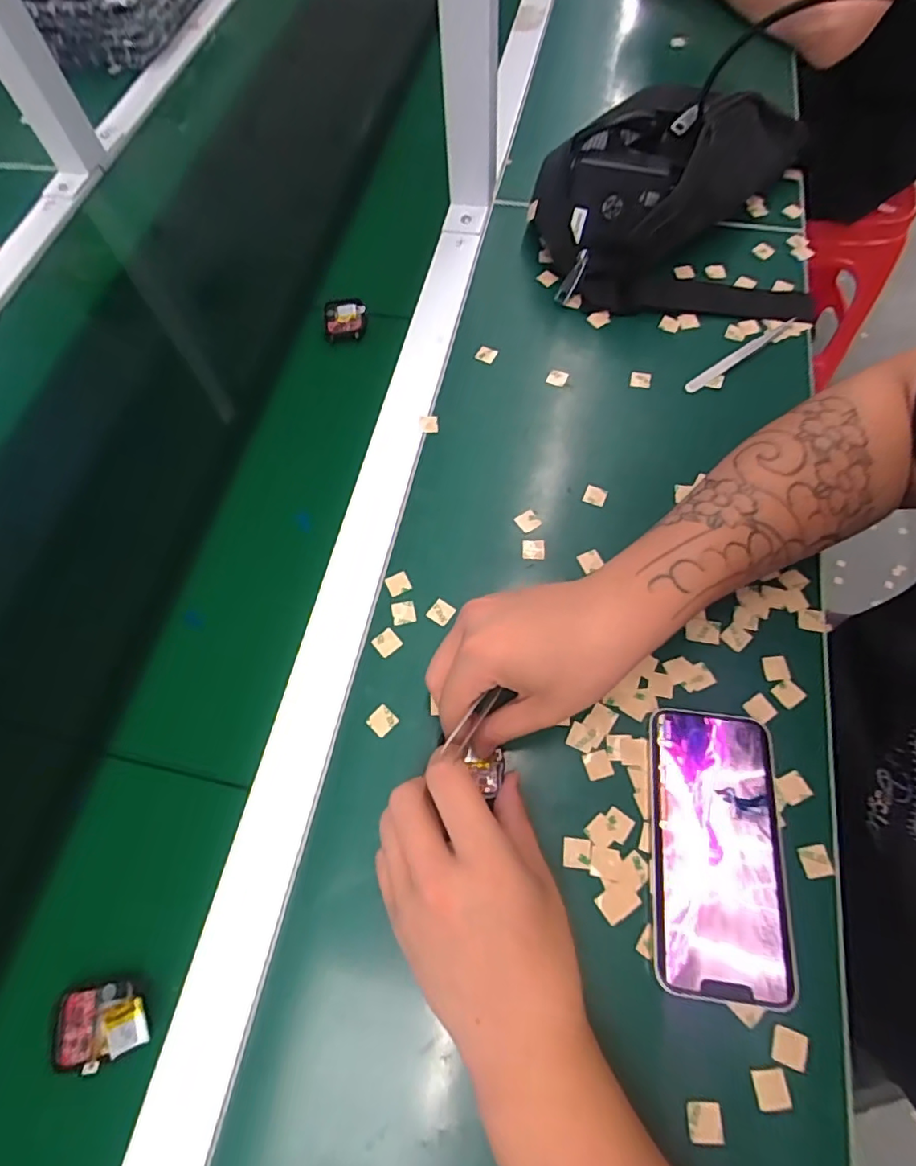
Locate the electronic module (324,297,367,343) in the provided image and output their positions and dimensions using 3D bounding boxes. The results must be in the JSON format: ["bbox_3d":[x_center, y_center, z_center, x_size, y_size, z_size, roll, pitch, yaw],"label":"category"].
[{"bbox_3d":[-0.101,-0.237,0.499,0.038,0.010,0.045,-9,66,-1],"label":"electronic module"}]

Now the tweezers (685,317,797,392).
[{"bbox_3d":[0.238,-0.193,0.466,0.121,0.006,0.011,-36,69,-12],"label":"tweezers"}]

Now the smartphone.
[{"bbox_3d":[0.147,0.147,0.314,0.073,0.009,0.145,7,67,6],"label":"smartphone"}]

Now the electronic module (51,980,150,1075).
[{"bbox_3d":[-0.183,0.227,0.286,0.050,0.017,0.035,-11,66,-2],"label":"electronic module"}]

